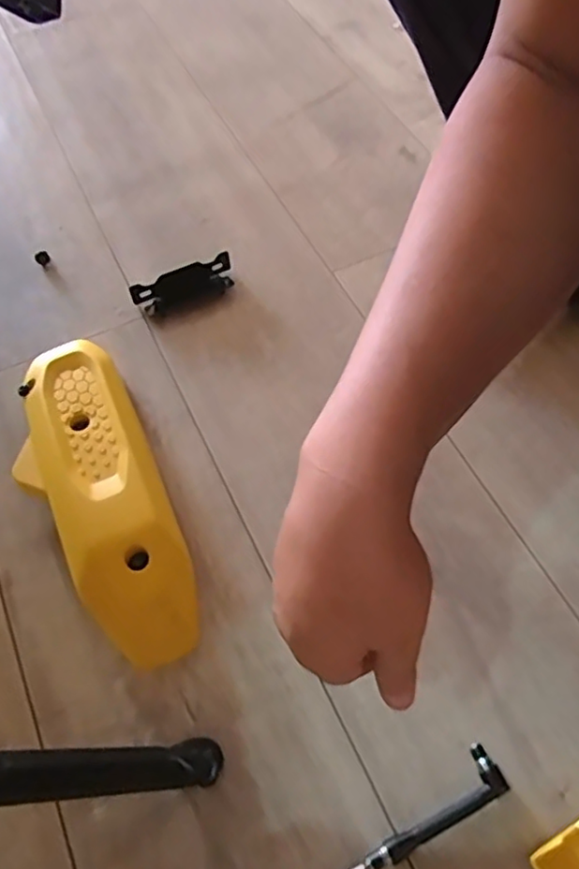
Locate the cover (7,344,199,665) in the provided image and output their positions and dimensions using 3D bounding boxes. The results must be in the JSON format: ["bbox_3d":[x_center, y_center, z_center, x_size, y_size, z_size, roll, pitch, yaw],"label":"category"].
[{"bbox_3d":[-0.164,0.043,0.527,0.105,0.046,0.305,-21,62,-12],"label":"cover"}]

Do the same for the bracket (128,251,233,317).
[{"bbox_3d":[-0.109,-0.154,0.658,0.105,0.026,0.039,-25,63,-14],"label":"bracket"}]

